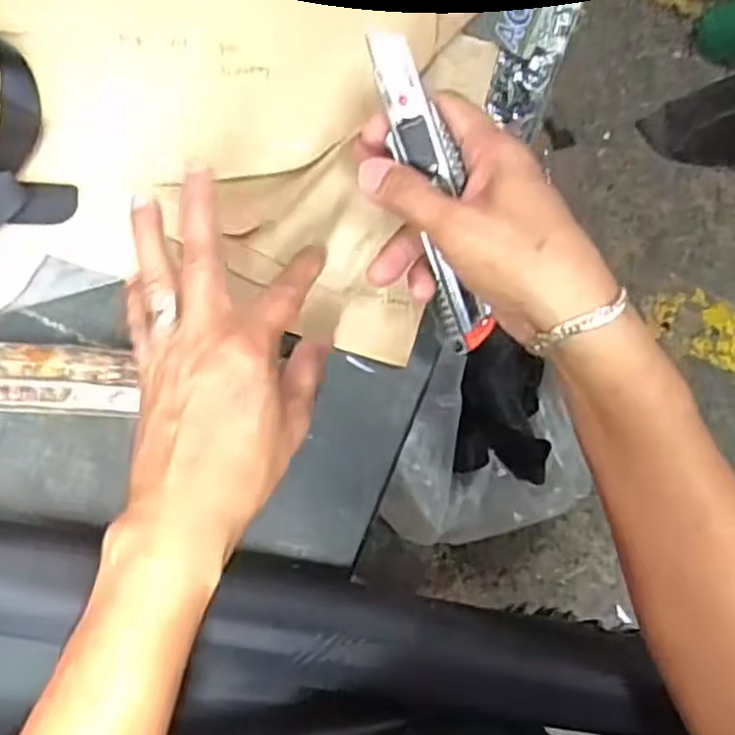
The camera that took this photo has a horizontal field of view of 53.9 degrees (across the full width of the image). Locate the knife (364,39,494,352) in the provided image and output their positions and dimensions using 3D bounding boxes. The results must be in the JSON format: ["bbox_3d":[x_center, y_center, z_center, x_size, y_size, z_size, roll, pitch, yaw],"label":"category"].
[{"bbox_3d":[0.035,-0.085,0.367,0.027,0.012,0.163,-19,111,-5],"label":"knife"}]

